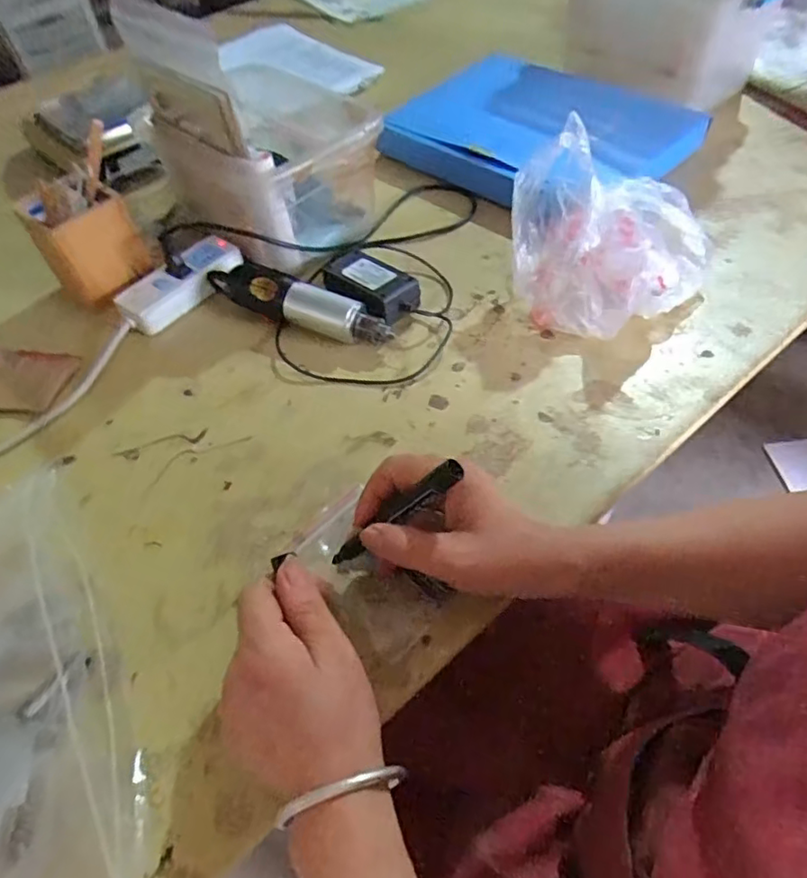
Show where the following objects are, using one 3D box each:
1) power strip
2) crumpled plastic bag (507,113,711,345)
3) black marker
[{"bbox_3d":[-0.224,-0.158,0.604,0.059,0.027,0.129,30,59,24],"label":"power strip"},{"bbox_3d":[0.180,-0.181,0.523,0.166,0.129,0.129,21,56,19],"label":"crumpled plastic bag"},{"bbox_3d":[-0.007,0.049,0.375,0.016,0.124,0.011,22,43,-31],"label":"black marker"}]

